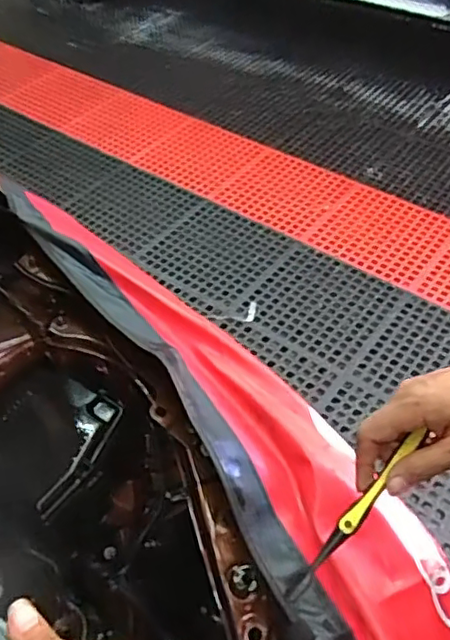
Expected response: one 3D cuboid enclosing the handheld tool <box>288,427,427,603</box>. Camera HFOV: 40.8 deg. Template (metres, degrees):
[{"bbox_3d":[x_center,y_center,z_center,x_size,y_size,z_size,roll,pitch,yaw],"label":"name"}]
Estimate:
[{"bbox_3d":[0.102,0.159,0.481,0.014,0.013,0.160,38,90,30],"label":"handheld tool"}]

